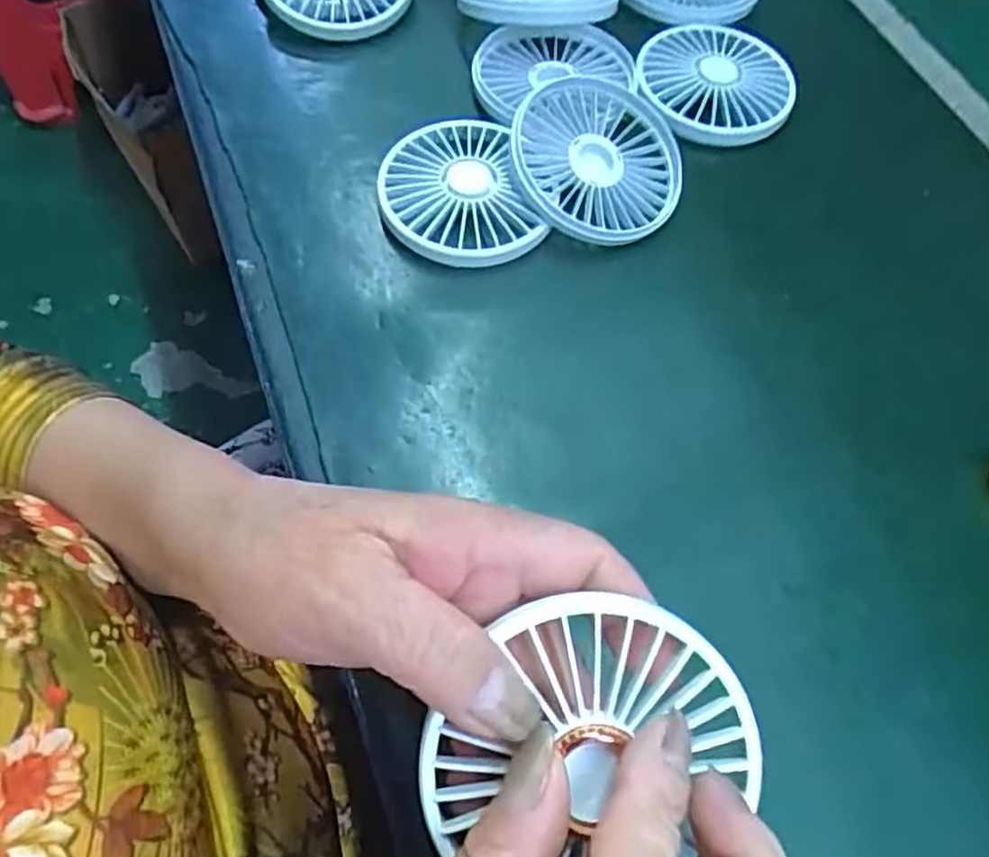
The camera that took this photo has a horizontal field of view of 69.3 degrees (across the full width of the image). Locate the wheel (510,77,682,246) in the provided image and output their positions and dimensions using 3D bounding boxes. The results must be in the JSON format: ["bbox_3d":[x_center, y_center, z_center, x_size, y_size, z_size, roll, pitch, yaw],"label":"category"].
[{"bbox_3d":[0.053,-0.136,0.364,0.091,0.015,0.091,5,75,-18],"label":"wheel"}]

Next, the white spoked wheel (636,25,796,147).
[{"bbox_3d":[0.127,-0.199,0.411,0.087,0.018,0.088,2,62,-4],"label":"white spoked wheel"}]

